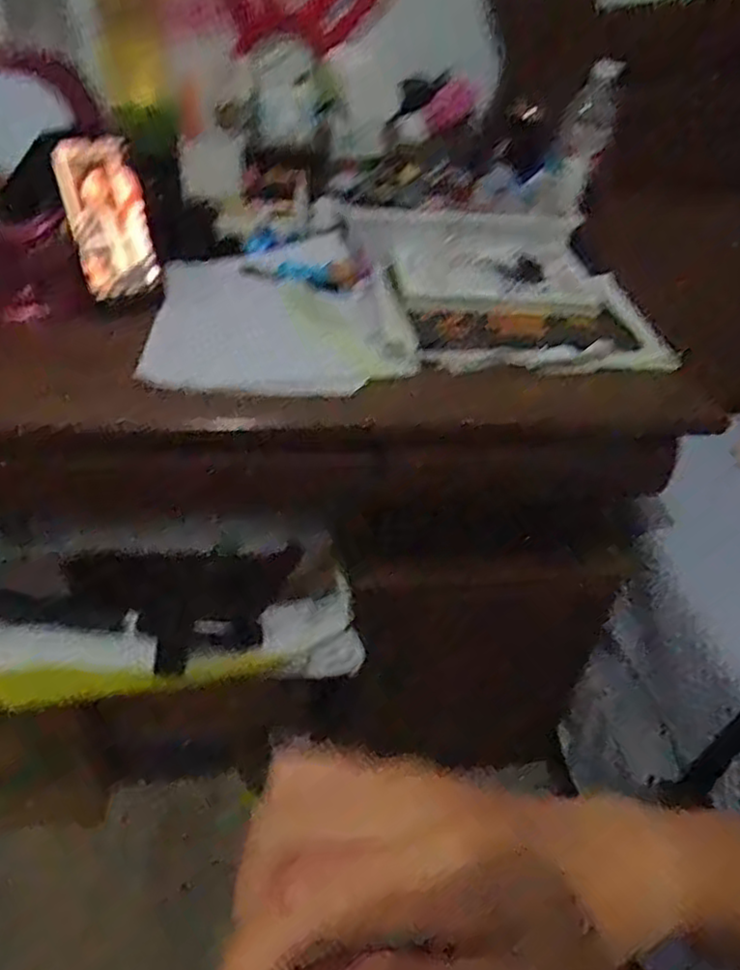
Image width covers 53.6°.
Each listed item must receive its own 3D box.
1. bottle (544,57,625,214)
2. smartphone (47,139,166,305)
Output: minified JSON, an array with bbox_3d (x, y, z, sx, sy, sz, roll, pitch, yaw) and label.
[{"bbox_3d":[0.271,-0.439,0.941,0.067,0.168,0.071,15,37,12],"label":"bottle"},{"bbox_3d":[-0.258,-0.262,0.727,0.077,0.148,0.014,-23,24,-30],"label":"smartphone"}]

